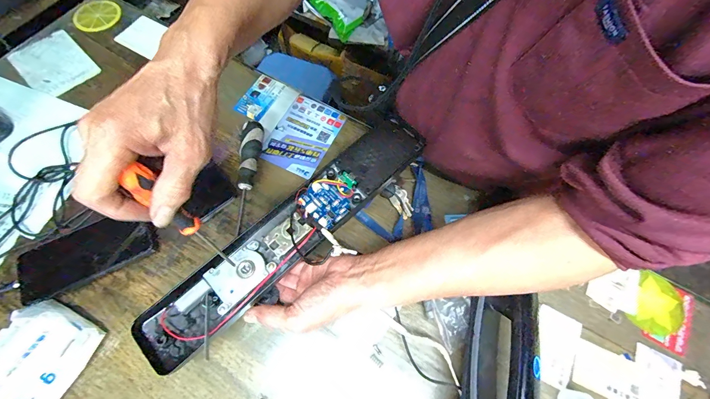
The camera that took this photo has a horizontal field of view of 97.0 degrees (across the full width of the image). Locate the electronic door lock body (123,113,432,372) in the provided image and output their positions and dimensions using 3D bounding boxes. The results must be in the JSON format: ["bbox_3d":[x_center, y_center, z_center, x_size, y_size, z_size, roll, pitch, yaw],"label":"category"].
[{"bbox_3d":[-0.076,0.034,0.391,0.409,0.024,0.075,-41,75,-13],"label":"electronic door lock body"}]

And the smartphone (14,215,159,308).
[{"bbox_3d":[-0.355,0.072,0.417,0.154,0.004,0.072,-28,78,-18],"label":"smartphone"}]

